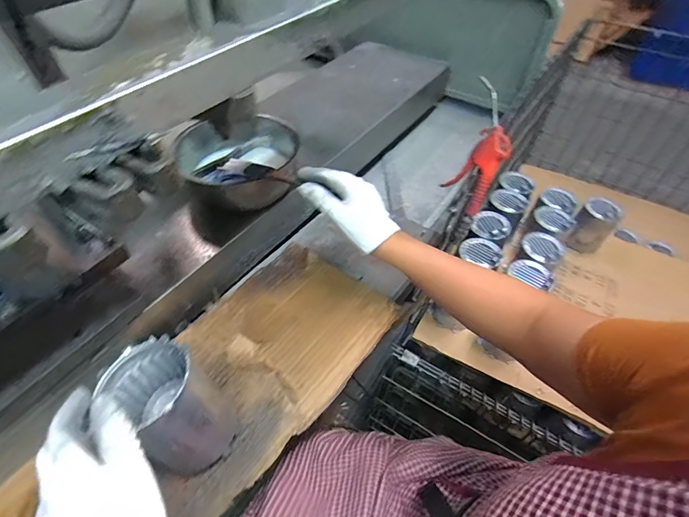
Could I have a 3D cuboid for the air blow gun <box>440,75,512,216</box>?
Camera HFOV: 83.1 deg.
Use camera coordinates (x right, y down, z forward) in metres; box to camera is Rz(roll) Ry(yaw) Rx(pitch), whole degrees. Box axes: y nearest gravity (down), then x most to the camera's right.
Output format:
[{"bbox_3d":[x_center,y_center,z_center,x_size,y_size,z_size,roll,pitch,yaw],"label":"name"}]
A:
[{"bbox_3d":[0.208,-0.165,0.595,0.080,0.194,0.028,8,24,5],"label":"air blow gun"}]

